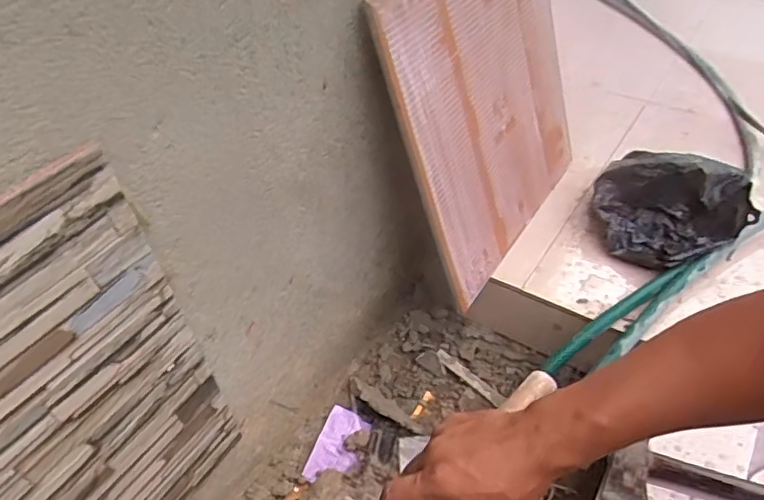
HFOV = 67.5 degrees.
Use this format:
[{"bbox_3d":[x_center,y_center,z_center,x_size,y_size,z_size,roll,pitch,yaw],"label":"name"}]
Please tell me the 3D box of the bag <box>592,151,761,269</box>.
[{"bbox_3d":[0.407,-0.070,0.821,0.192,0.091,0.205,-33,51,-27],"label":"bag"}]

